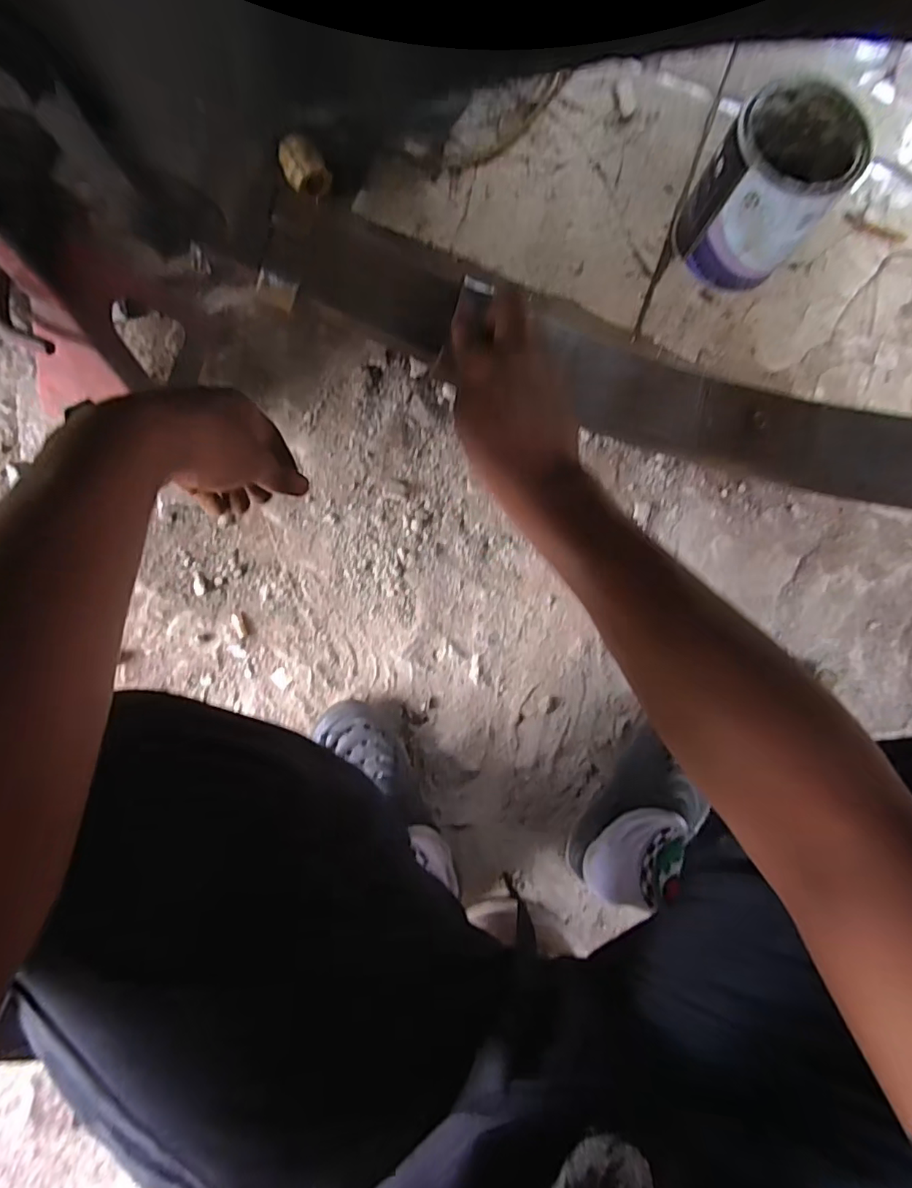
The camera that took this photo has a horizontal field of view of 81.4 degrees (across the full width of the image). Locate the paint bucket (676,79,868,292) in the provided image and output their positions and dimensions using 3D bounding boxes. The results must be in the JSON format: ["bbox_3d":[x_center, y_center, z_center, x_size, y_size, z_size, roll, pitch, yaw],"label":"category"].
[{"bbox_3d":[0.369,-0.480,0.635,0.143,0.151,0.152,41,86,-1],"label":"paint bucket"}]

